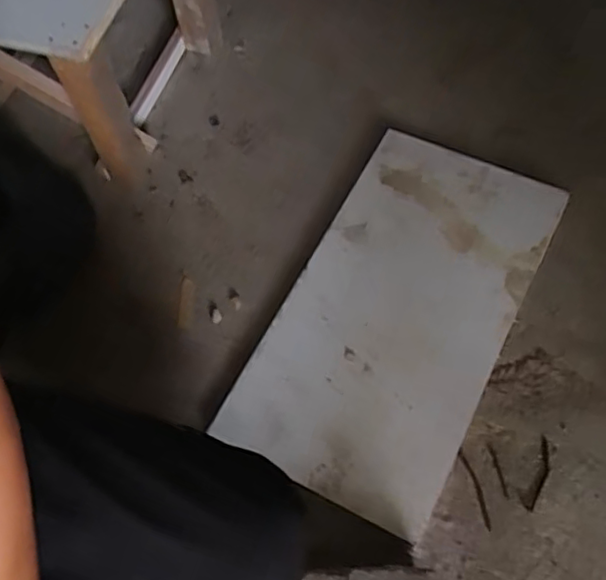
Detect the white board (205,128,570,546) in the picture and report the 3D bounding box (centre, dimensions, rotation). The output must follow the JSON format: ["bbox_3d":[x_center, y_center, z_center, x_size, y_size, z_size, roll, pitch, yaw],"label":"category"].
[{"bbox_3d":[0.098,0.020,0.657,0.221,0.021,0.405,25,70,14],"label":"white board"}]

